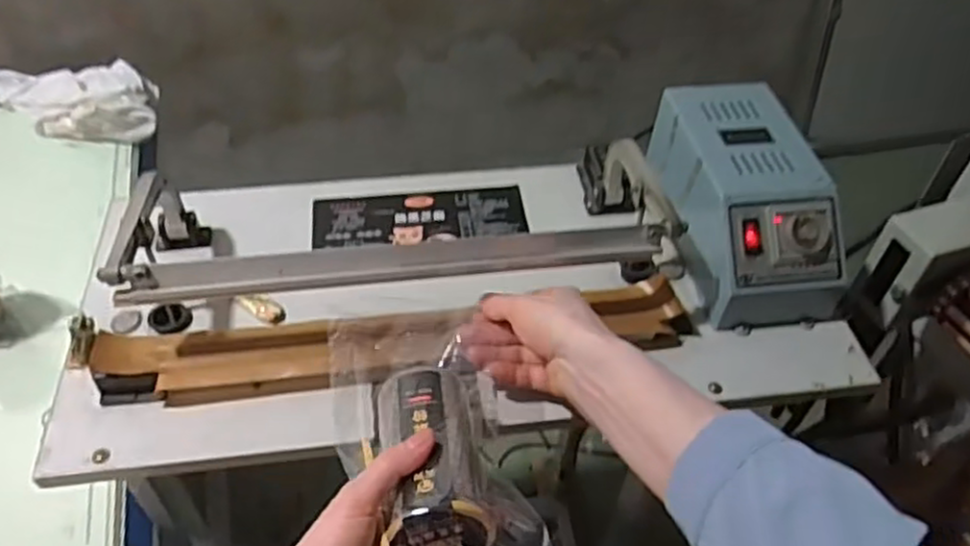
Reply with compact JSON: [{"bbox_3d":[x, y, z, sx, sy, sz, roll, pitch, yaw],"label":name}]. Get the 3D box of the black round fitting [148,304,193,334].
[{"bbox_3d":[-0.274,0.039,0.636,0.037,0.016,0.020,-3,46,-5],"label":"black round fitting"}]

